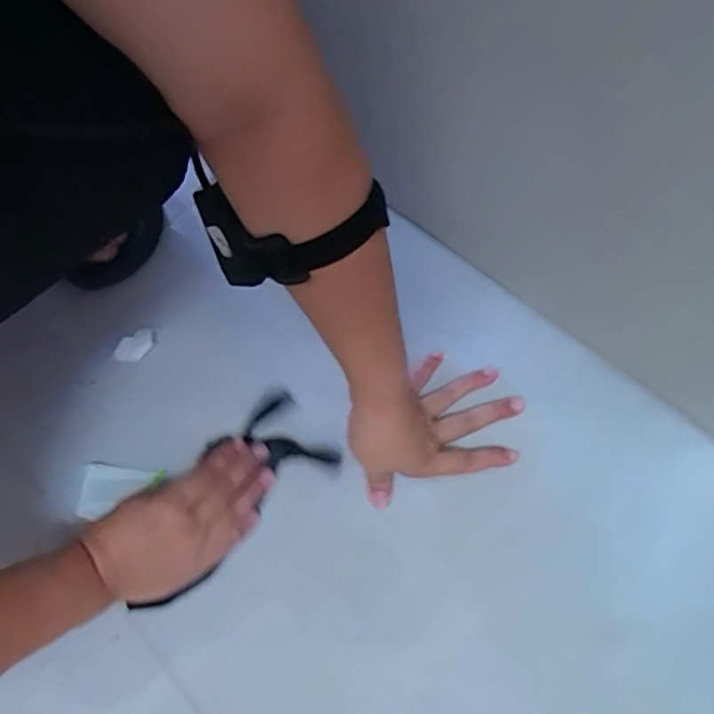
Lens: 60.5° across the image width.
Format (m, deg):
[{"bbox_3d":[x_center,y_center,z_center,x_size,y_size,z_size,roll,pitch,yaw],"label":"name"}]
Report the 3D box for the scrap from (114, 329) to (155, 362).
[{"bbox_3d":[-0.199,-0.009,0.546,0.036,0.004,0.022,-28,88,-7],"label":"scrap"}]

